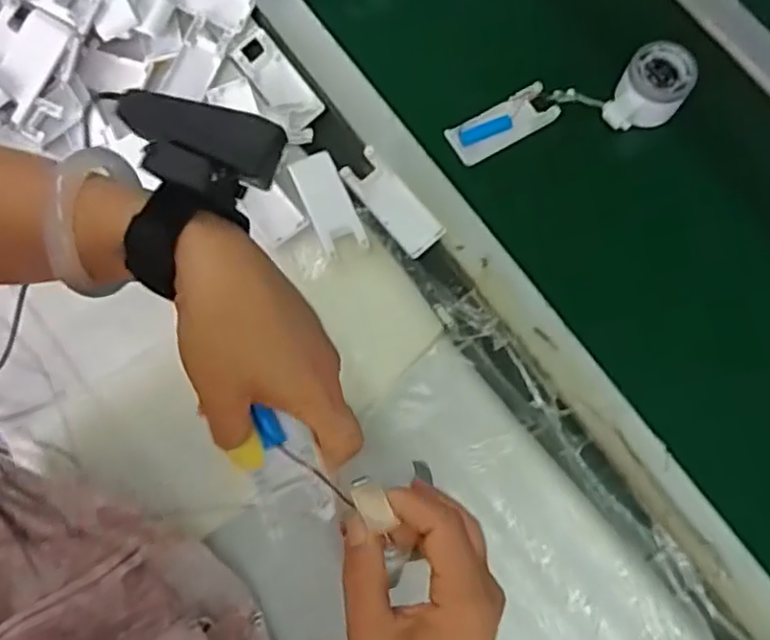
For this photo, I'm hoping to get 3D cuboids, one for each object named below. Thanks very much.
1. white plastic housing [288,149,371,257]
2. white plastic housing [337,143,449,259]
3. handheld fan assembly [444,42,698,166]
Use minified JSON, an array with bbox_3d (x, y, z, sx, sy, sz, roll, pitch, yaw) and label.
[{"bbox_3d":[-0.051,-0.104,0.597,0.040,0.009,0.097,-24,76,-5],"label":"white plastic housing"},{"bbox_3d":[0.006,-0.105,0.608,0.040,0.009,0.106,-40,78,-9],"label":"white plastic housing"},{"bbox_3d":[0.165,-0.197,0.611,0.211,0.051,0.060,-10,75,-2],"label":"handheld fan assembly"}]

